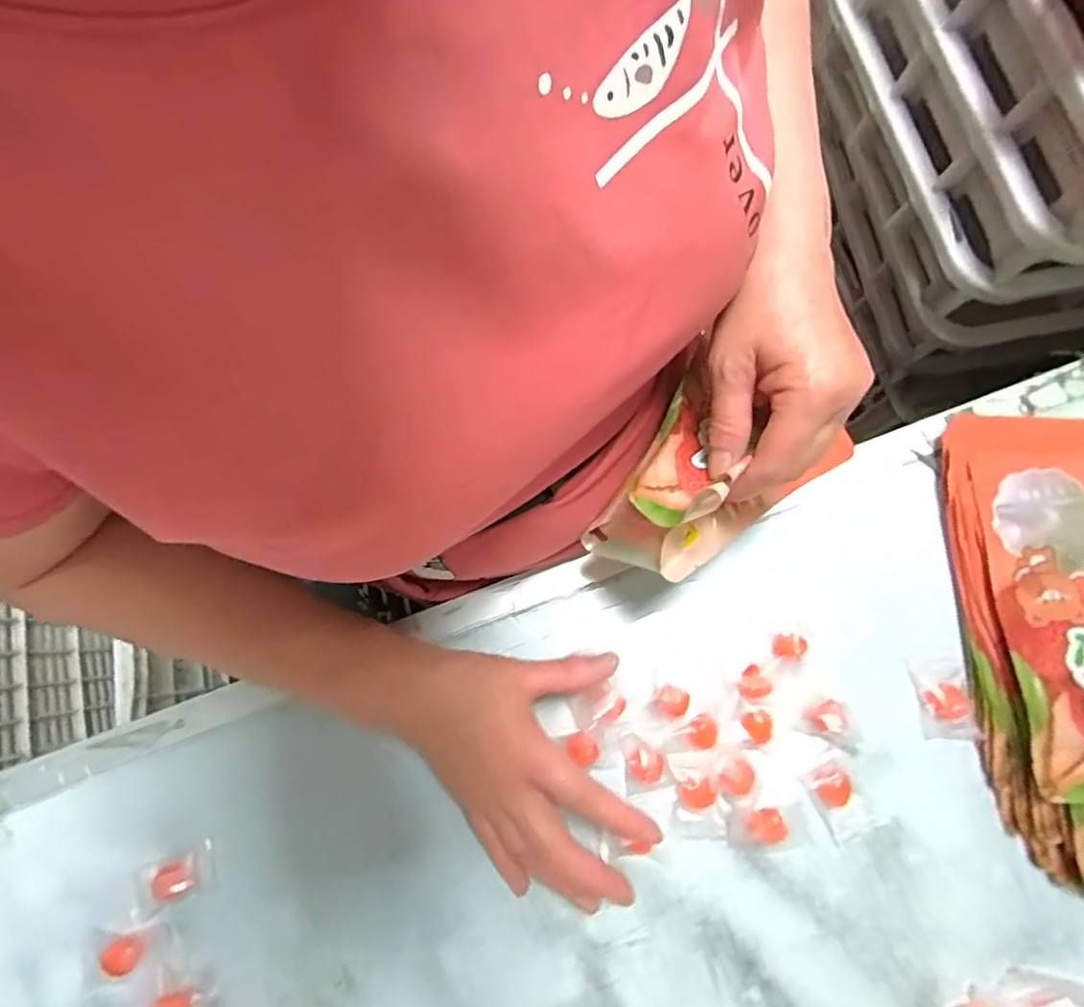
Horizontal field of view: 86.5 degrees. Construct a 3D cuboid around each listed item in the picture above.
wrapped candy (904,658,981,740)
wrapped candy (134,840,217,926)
[{"bbox_3d":[0.264,0.128,0.376,0.031,0.020,0.050,-4,75,1],"label":"wrapped candy"},{"bbox_3d":[-0.234,0.239,0.363,0.052,0.011,0.027,-24,76,-4],"label":"wrapped candy"}]

